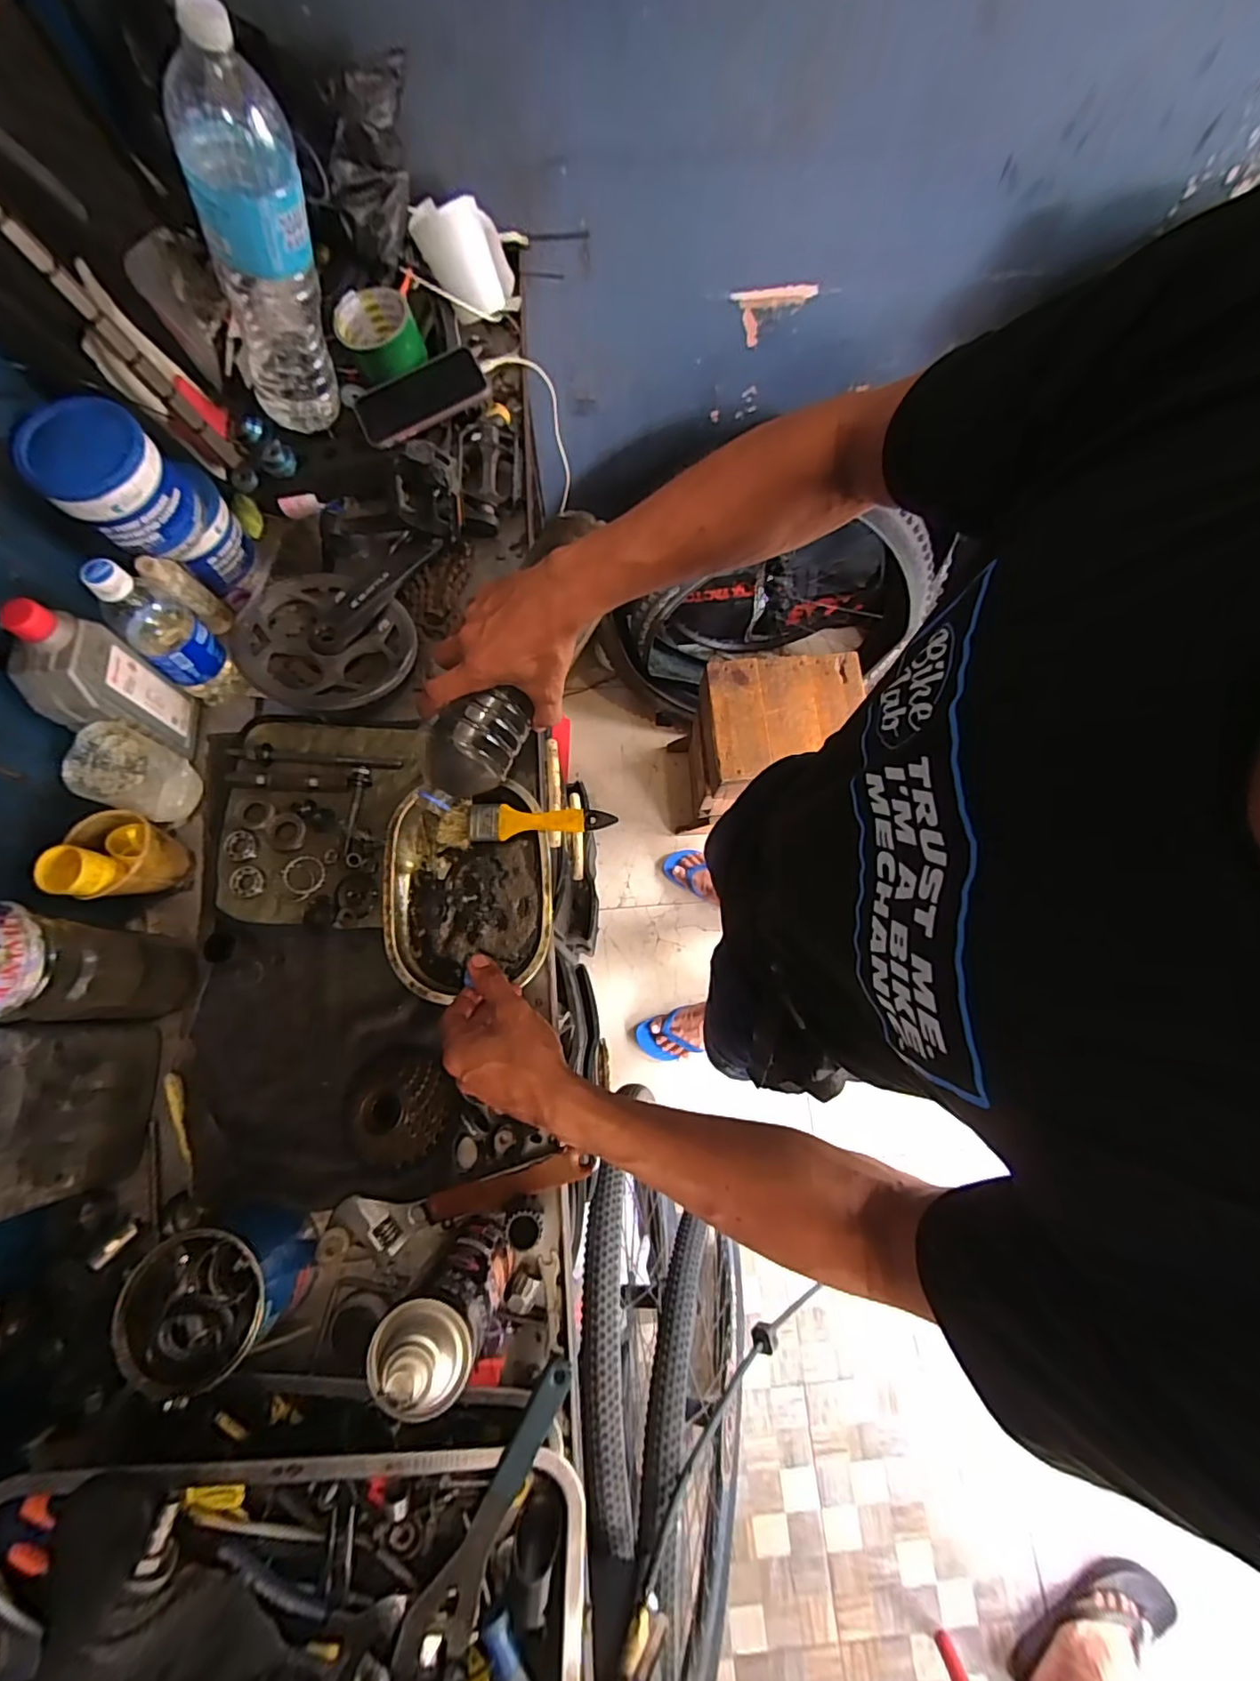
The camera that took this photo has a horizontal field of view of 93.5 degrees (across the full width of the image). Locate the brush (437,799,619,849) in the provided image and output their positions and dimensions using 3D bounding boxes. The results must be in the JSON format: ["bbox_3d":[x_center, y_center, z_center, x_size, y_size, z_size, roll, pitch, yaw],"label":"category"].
[{"bbox_3d":[-0.103,-0.018,0.579,0.169,0.023,0.040,1,75,-1],"label":"brush"}]

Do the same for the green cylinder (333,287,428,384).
[{"bbox_3d":[-0.291,-0.587,0.688,0.087,0.046,0.083,-26,77,-8],"label":"green cylinder"}]

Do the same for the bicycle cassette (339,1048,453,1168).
[{"bbox_3d":[-0.213,0.240,0.525,0.094,0.041,0.097,0,75,-1],"label":"bicycle cassette"}]

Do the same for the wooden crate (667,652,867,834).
[{"bbox_3d":[0.297,-0.185,1.336,0.320,0.406,0.269,0,75,-1],"label":"wooden crate"}]

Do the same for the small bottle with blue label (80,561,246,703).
[{"bbox_3d":[-0.458,-0.205,0.586,0.063,0.165,0.063,39,78,9],"label":"small bottle with blue label"}]

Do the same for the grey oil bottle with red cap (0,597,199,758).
[{"bbox_3d":[-0.491,-0.143,0.554,0.053,0.178,0.079,-5,75,-2],"label":"grey oil bottle with red cap"}]

